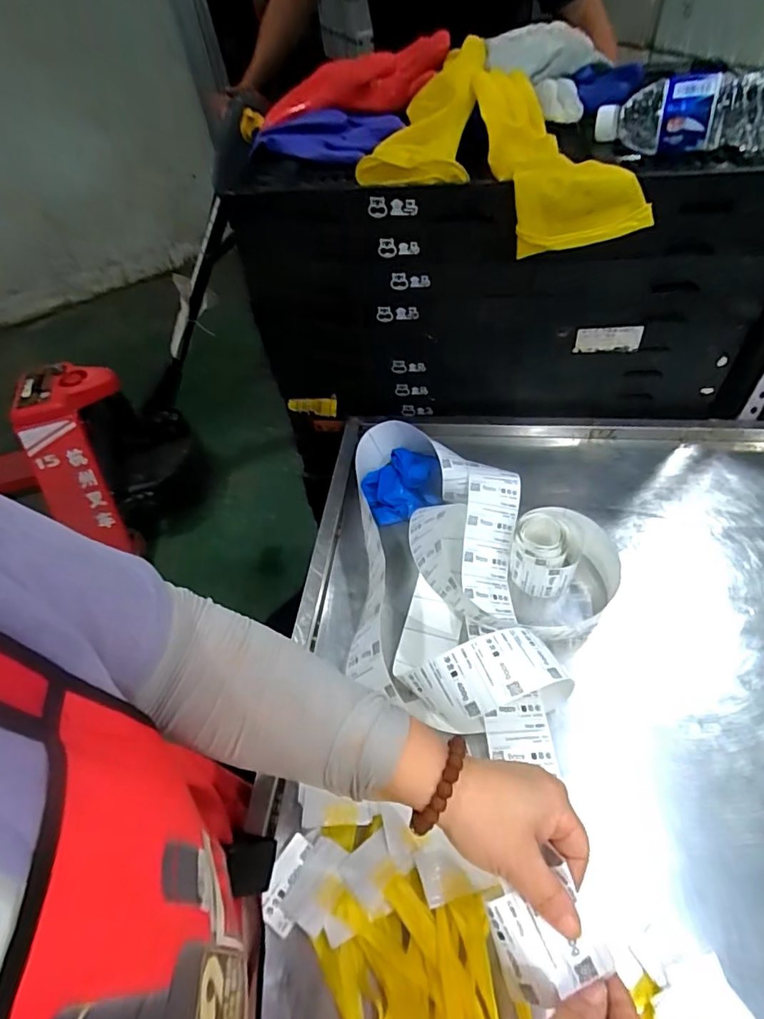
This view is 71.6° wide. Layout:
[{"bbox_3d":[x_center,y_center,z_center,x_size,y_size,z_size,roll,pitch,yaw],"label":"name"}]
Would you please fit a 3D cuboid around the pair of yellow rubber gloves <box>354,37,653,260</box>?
[{"bbox_3d":[0.096,-0.366,0.557,0.228,0.108,0.289,-21,53,-11],"label":"pair of yellow rubber gloves"}]

